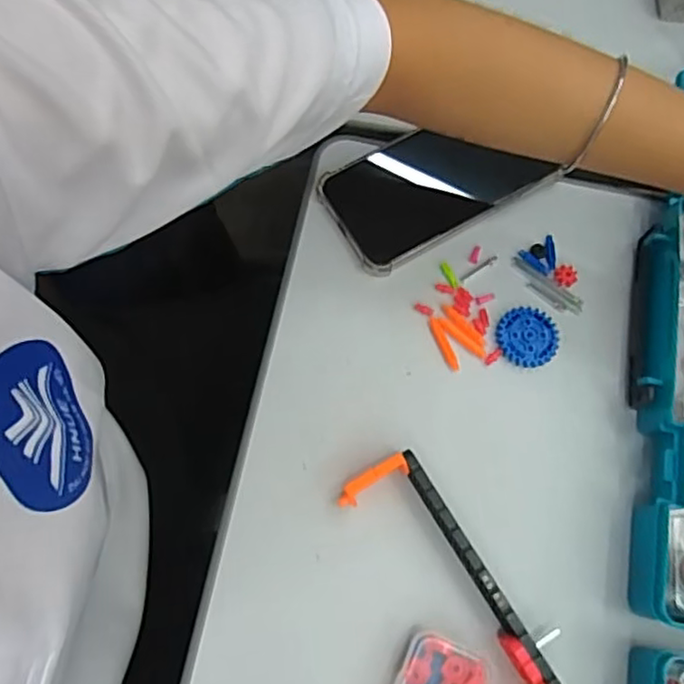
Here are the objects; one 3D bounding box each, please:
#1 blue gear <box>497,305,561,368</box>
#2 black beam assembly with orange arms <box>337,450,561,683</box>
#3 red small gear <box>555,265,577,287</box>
[{"bbox_3d":[0.120,-0.004,0.415,0.038,0.005,0.040,1,73,-2],"label":"blue gear"},{"bbox_3d":[0.063,0.135,0.360,0.060,0.022,0.154,-30,76,-11],"label":"black beam assembly with orange arms"},{"bbox_3d":[0.149,-0.044,0.429,0.012,0.006,0.014,-42,79,-13],"label":"red small gear"}]

